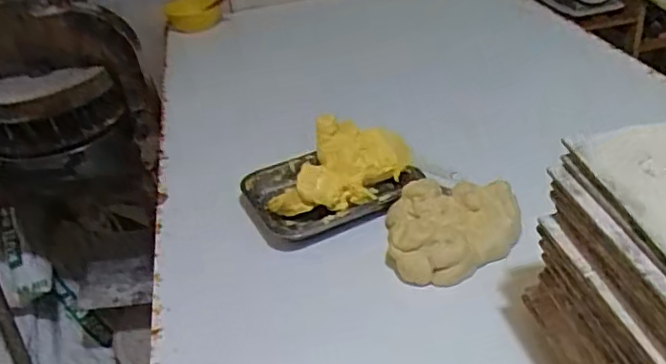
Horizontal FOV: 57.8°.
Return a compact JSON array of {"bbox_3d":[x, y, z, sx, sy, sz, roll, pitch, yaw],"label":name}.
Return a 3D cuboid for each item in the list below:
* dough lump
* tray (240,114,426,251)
[{"bbox_3d":[0.166,0.064,0.847,0.182,0.052,0.183,1,35,13],"label":"dough lump"},{"bbox_3d":[-0.004,-0.006,0.954,0.269,0.088,0.196,-15,35,-10],"label":"tray"}]

